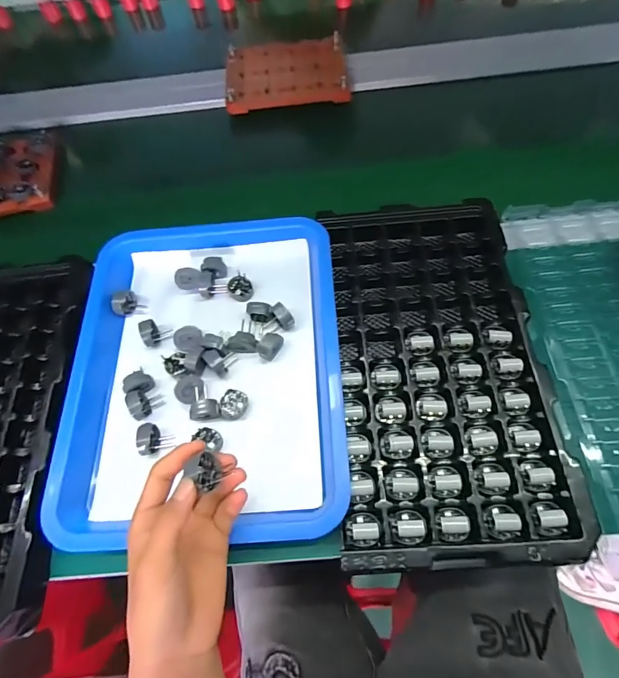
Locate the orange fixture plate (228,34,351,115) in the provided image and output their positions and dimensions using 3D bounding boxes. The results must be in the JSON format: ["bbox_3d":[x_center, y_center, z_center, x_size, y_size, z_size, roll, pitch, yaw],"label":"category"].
[{"bbox_3d":[-0.036,-0.420,0.630,0.186,0.022,0.147,-5,63,2],"label":"orange fixture plate"}]

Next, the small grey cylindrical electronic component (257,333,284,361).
[{"bbox_3d":[-0.040,0.008,0.419,0.019,0.028,0.027,38,60,26],"label":"small grey cylindrical electronic component"}]

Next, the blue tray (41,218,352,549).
[{"bbox_3d":[-0.103,0.020,0.411,0.264,0.042,0.338,-3,63,2],"label":"blue tray"}]

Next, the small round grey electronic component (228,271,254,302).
[{"bbox_3d":[-0.077,-0.058,0.446,0.027,0.018,0.029,-2,63,3],"label":"small round grey electronic component"}]

